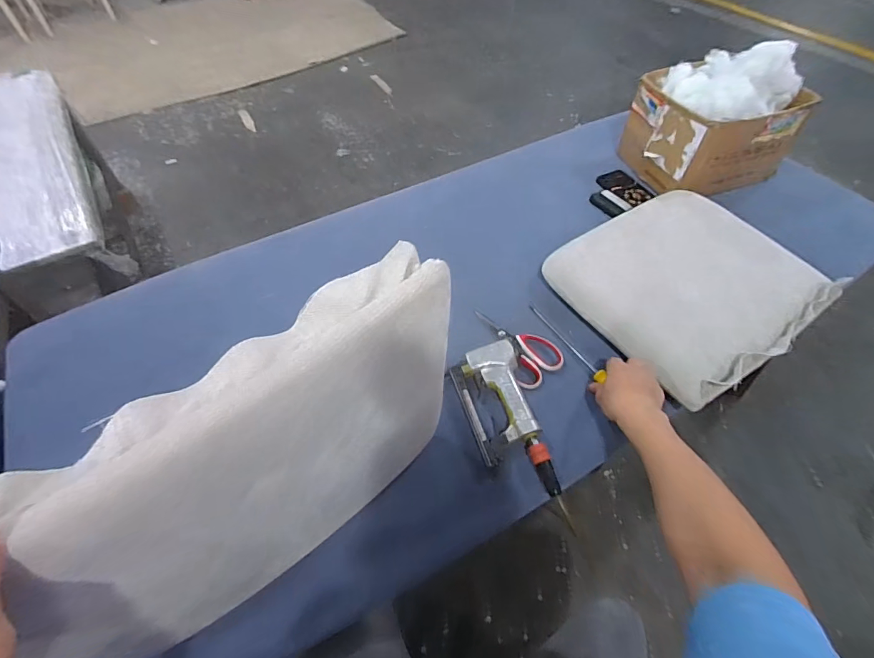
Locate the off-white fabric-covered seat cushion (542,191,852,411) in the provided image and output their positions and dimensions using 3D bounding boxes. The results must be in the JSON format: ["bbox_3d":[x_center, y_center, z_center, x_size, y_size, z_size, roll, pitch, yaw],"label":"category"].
[{"bbox_3d":[0.457,-0.091,0.796,0.386,0.081,0.379,-27,58,-18],"label":"off-white fabric-covered seat cushion"}]

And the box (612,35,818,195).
[{"bbox_3d":[0.654,-0.491,1.006,0.308,0.251,0.261,-7,54,-5],"label":"box"}]

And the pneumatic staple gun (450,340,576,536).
[{"bbox_3d":[0.102,0.146,0.667,0.118,0.042,0.262,-11,55,-8],"label":"pneumatic staple gun"}]

